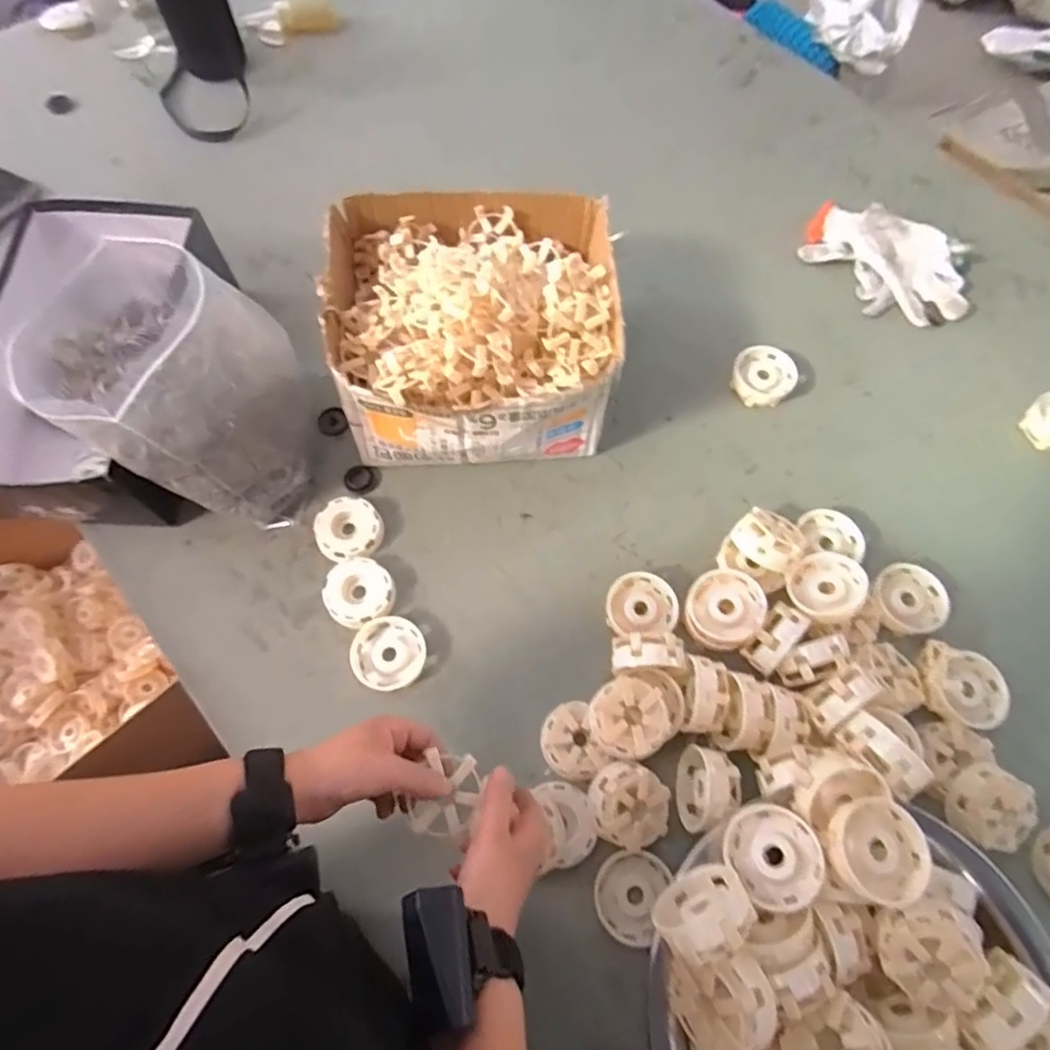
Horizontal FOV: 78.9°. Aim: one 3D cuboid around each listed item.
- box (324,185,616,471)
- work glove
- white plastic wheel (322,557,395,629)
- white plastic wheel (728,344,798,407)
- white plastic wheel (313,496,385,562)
[{"bbox_3d":[-0.051,-0.202,0.660,0.275,0.182,0.265,-9,69,-5],"label":"box"},{"bbox_3d":[0.461,-0.337,0.815,0.138,0.029,0.215,-35,73,-14],"label":"work glove"},{"bbox_3d":[-0.165,0.067,0.635,0.066,0.016,0.067,1,68,-2],"label":"white plastic wheel"},{"bbox_3d":[0.279,-0.172,0.746,0.070,0.020,0.075,1,68,-2],"label":"white plastic wheel"},{"bbox_3d":[-0.181,0.005,0.658,0.066,0.019,0.064,1,68,-2],"label":"white plastic wheel"}]

